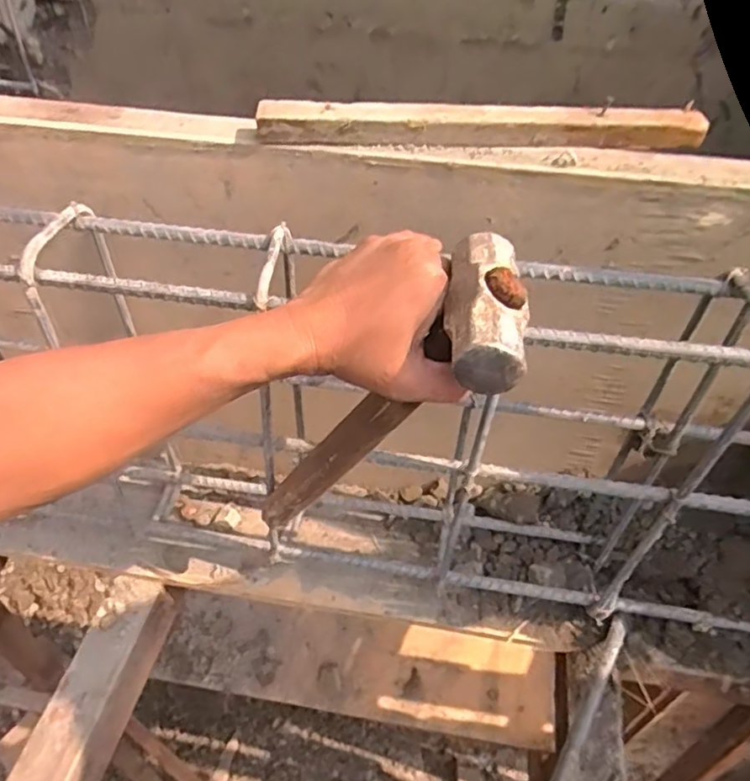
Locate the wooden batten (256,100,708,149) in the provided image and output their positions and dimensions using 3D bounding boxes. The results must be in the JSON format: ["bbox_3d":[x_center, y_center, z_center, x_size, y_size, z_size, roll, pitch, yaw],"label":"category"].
[{"bbox_3d":[0.085,-0.209,0.486,0.344,0.024,0.026,0,46,-1],"label":"wooden batten"}]

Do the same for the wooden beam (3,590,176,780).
[{"bbox_3d":[-0.281,0.317,0.608,0.061,0.069,0.247,10,46,9],"label":"wooden beam"}]

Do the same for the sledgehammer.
[{"bbox_3d":[0.000,0.020,0.437,0.055,0.300,0.091,31,47,-9],"label":"sledgehammer"}]

